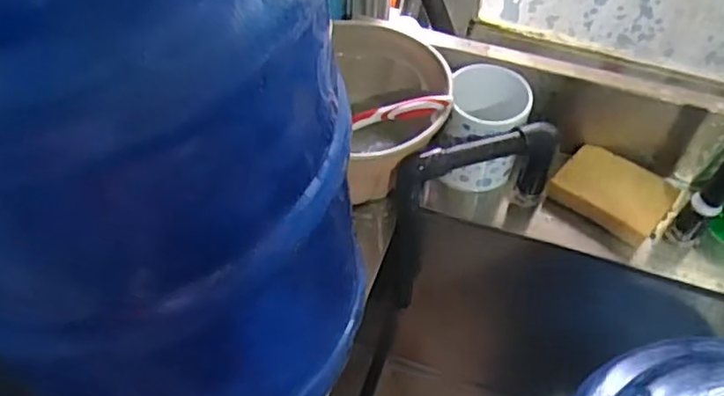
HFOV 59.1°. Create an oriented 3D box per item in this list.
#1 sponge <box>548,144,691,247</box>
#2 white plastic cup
[{"bbox_3d":[0.246,-0.004,0.623,0.107,0.032,0.075,33,57,22],"label":"sponge"},{"bbox_3d":[0.116,-0.063,0.617,0.073,0.101,0.071,1,51,-2],"label":"white plastic cup"}]

